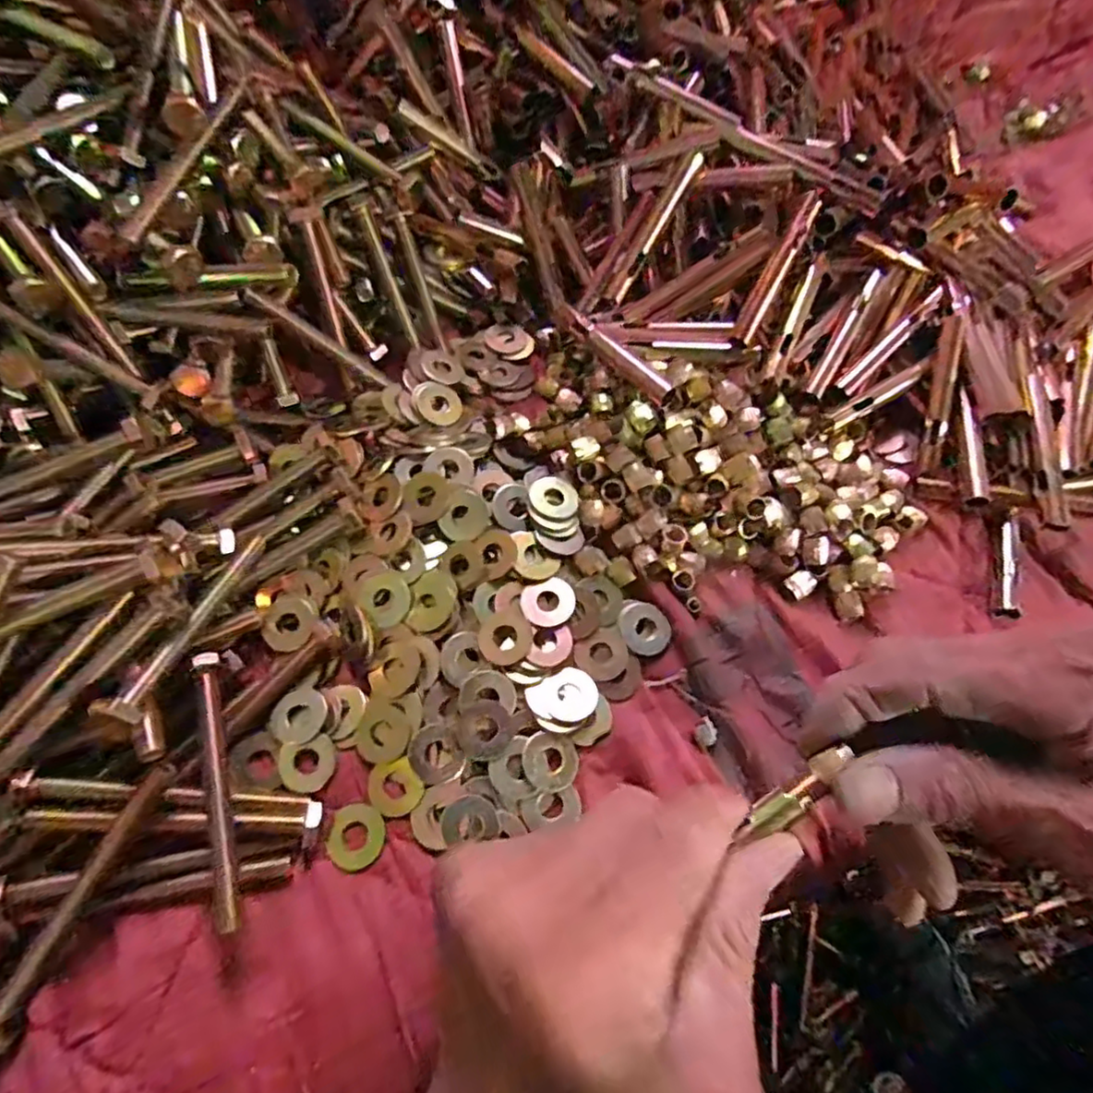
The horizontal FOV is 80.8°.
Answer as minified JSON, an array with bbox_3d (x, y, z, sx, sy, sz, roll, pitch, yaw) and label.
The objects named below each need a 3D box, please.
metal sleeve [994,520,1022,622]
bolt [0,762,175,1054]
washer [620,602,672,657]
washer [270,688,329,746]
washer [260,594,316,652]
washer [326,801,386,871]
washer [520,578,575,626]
[{"bbox_3d":[0.230,0.010,0.318,0.010,0.006,0.056,20,66,6],"label":"metal sleeve"},{"bbox_3d":[-0.168,0.127,0.231,0.015,0.010,0.103,28,80,10],"label":"bolt"},{"bbox_3d":[0.046,0.038,0.300,0.023,0.004,0.025,1,66,-2],"label":"washer"},{"bbox_3d":[-0.106,0.073,0.277,0.023,0.004,0.022,1,66,-2],"label":"washer"},{"bbox_3d":[-0.119,0.034,0.296,0.023,0.004,0.027,-23,69,-13],"label":"washer"},{"bbox_3d":[-0.078,0.117,0.260,0.023,0.004,0.024,1,66,-2],"label":"washer"},{"bbox_3d":[0.001,0.025,0.294,0.024,0.004,0.021,-19,68,-11],"label":"washer"}]

